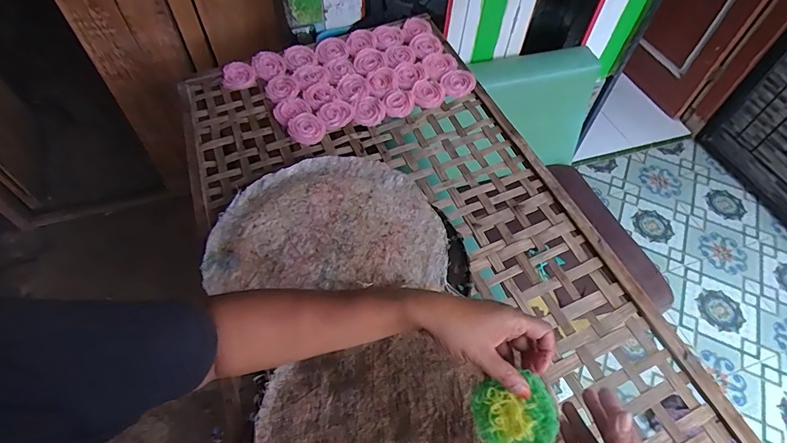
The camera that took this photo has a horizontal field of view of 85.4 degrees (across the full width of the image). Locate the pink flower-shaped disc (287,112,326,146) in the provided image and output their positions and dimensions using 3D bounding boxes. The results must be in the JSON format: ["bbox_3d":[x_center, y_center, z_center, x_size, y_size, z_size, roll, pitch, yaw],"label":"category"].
[{"bbox_3d":[-0.177,-0.188,0.868,0.068,0.015,0.078,-25,56,-19],"label":"pink flower-shaped disc"}]

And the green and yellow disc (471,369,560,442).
[{"bbox_3d":[0.112,0.185,0.396,0.077,0.010,0.071,-19,79,27],"label":"green and yellow disc"}]

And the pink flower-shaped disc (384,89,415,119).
[{"bbox_3d":[0.013,-0.251,0.902,0.062,0.011,0.072,-4,52,-3],"label":"pink flower-shaped disc"}]

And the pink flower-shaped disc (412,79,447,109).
[{"bbox_3d":[0.077,-0.274,0.913,0.067,0.012,0.078,-4,52,-4],"label":"pink flower-shaped disc"}]

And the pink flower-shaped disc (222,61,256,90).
[{"bbox_3d":[-0.349,-0.329,0.961,0.074,0.014,0.060,-6,88,4],"label":"pink flower-shaped disc"}]

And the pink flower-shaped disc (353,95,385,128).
[{"bbox_3d":[-0.050,-0.233,0.895,0.064,0.011,0.080,-3,52,-2],"label":"pink flower-shaped disc"}]

